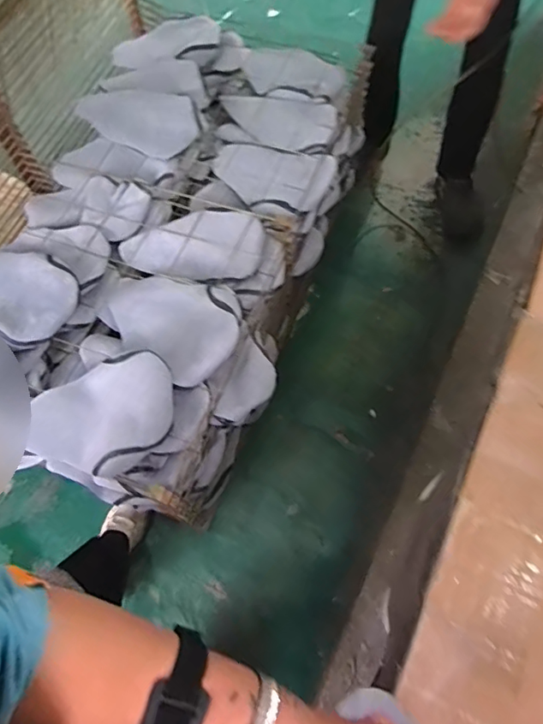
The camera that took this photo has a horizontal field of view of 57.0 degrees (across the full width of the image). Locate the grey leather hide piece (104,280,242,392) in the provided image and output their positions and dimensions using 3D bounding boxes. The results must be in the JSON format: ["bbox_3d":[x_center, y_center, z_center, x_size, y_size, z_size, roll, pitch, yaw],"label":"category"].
[{"bbox_3d":[-0.193,-0.081,0.945,0.284,0.080,0.179,34,70,14],"label":"grey leather hide piece"}]

